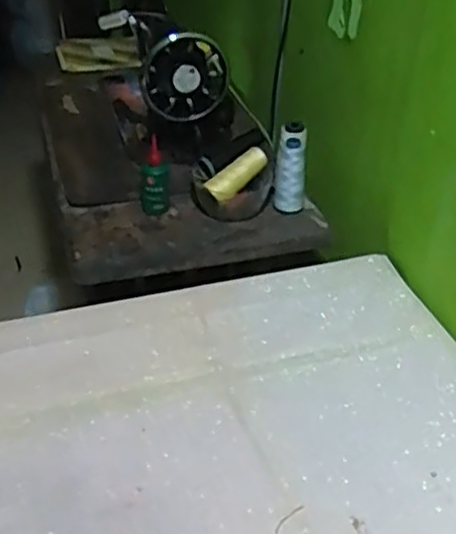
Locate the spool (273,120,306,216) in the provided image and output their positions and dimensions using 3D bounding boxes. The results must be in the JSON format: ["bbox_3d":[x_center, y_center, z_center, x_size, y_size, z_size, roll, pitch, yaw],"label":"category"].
[{"bbox_3d":[0.095,-0.147,1.067,0.048,0.130,0.055,3,36,5],"label":"spool"}]

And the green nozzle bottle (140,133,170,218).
[{"bbox_3d":[-0.111,-0.128,1.051,0.045,0.119,0.037,-2,36,-3],"label":"green nozzle bottle"}]

